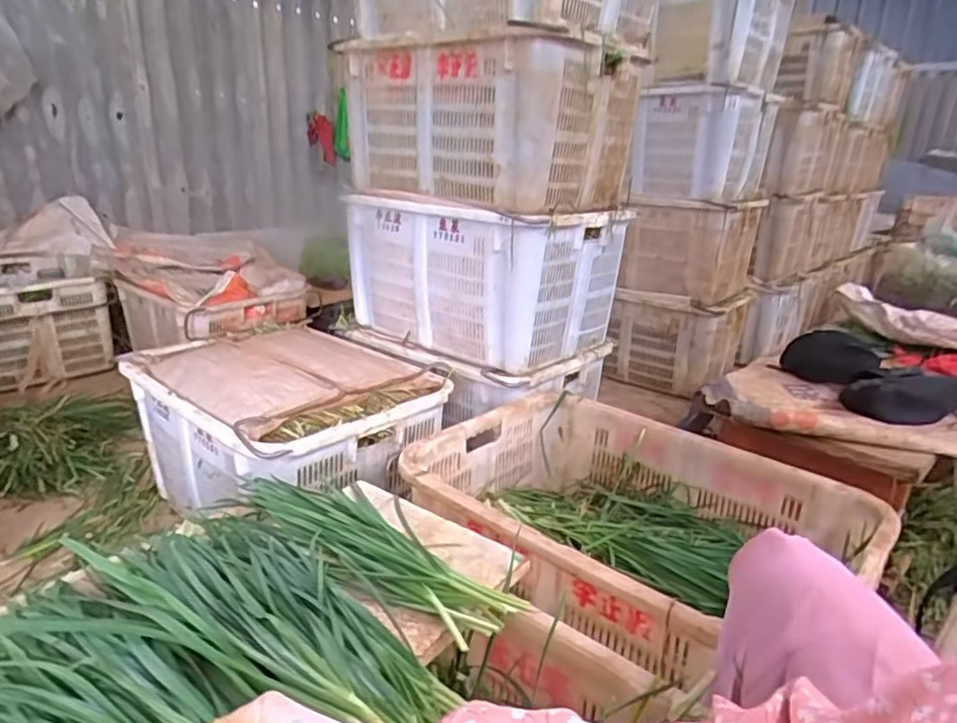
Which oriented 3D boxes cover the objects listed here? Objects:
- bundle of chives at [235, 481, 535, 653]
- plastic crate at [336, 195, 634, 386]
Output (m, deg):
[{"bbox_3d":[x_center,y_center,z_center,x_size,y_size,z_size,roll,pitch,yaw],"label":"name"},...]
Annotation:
[{"bbox_3d":[-0.139,0.209,0.754,0.434,0.047,0.135,18,25,40],"label":"bundle of chives"},{"bbox_3d":[0.026,-0.252,1.711,0.641,0.389,0.469,18,24,38],"label":"plastic crate"}]

